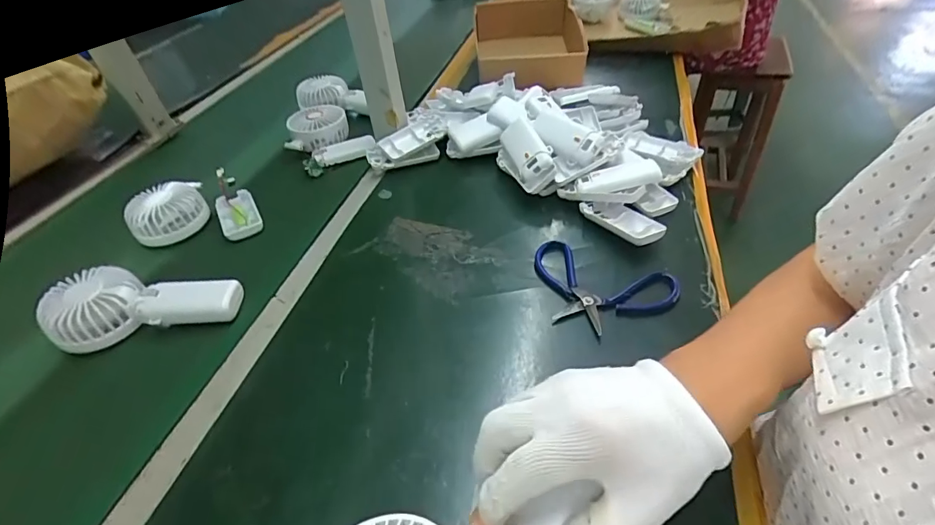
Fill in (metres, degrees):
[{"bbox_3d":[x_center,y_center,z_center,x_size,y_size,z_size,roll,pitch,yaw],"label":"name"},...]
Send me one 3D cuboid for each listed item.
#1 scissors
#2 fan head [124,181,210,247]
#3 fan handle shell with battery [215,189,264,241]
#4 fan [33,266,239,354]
[{"bbox_3d":[0.124,0.027,0.455,0.138,0.010,0.095,19,49,22],"label":"scissors"},{"bbox_3d":[-0.363,-0.060,0.572,0.089,0.040,0.076,-35,52,-28],"label":"fan head"},{"bbox_3d":[-0.286,-0.062,0.585,0.046,0.016,0.086,-24,47,-19],"label":"fan handle shell with battery"},{"bbox_3d":[-0.317,0.040,0.460,0.175,0.035,0.078,-3,44,1],"label":"fan"}]

